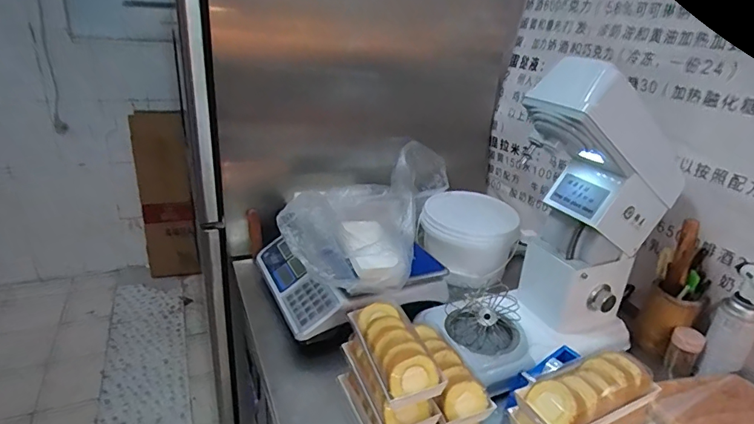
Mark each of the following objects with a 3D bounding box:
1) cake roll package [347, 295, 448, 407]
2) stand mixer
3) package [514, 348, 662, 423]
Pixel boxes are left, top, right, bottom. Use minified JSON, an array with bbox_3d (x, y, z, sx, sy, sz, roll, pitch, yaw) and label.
[{"bbox_3d":[0.025,0.195,0.676,0.094,0.055,0.183,-3,25,-16],"label":"cake roll package"},{"bbox_3d":[0.331,0.012,0.822,0.420,0.488,0.212,-6,26,-22],"label":"stand mixer"},{"bbox_3d":[0.285,0.248,0.619,0.173,0.064,0.082,-8,27,-25],"label":"package"}]

